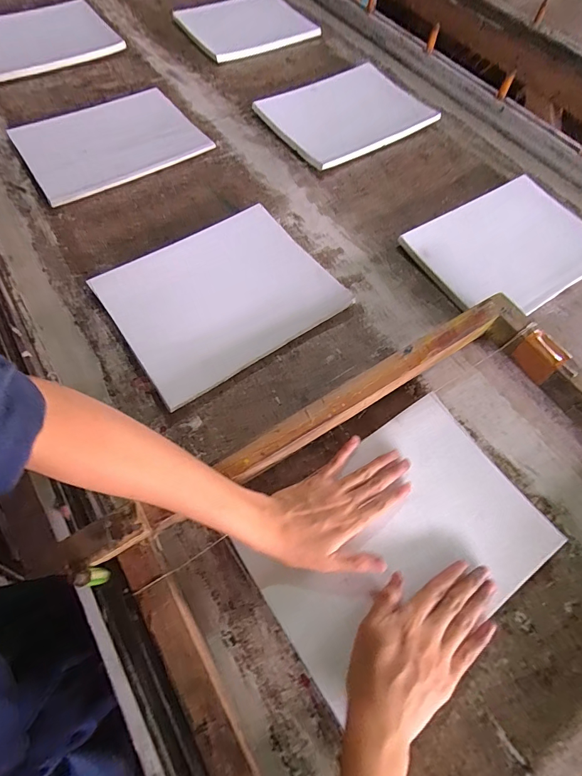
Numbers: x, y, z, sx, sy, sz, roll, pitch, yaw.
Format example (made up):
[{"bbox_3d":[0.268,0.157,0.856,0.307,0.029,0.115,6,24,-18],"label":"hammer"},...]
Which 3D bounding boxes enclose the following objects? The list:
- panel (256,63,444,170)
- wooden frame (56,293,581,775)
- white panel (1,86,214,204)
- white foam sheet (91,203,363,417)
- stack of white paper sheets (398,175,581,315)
[{"bbox_3d":[0.095,-0.494,0.695,0.255,0.021,0.209,-31,69,-16],"label":"panel"},{"bbox_3d":[0.146,0.165,0.352,0.524,0.061,0.394,-30,69,-16],"label":"wooden frame"},{"bbox_3d":[-0.297,-0.409,0.639,0.269,0.011,0.207,-33,71,-18],"label":"white panel"},{"bbox_3d":[-0.089,-0.122,0.509,0.266,0.018,0.217,-32,69,-17],"label":"white foam sheet"},{"bbox_3d":[0.319,-0.206,0.564,0.261,0.018,0.191,-31,69,-16],"label":"stack of white paper sheets"}]

